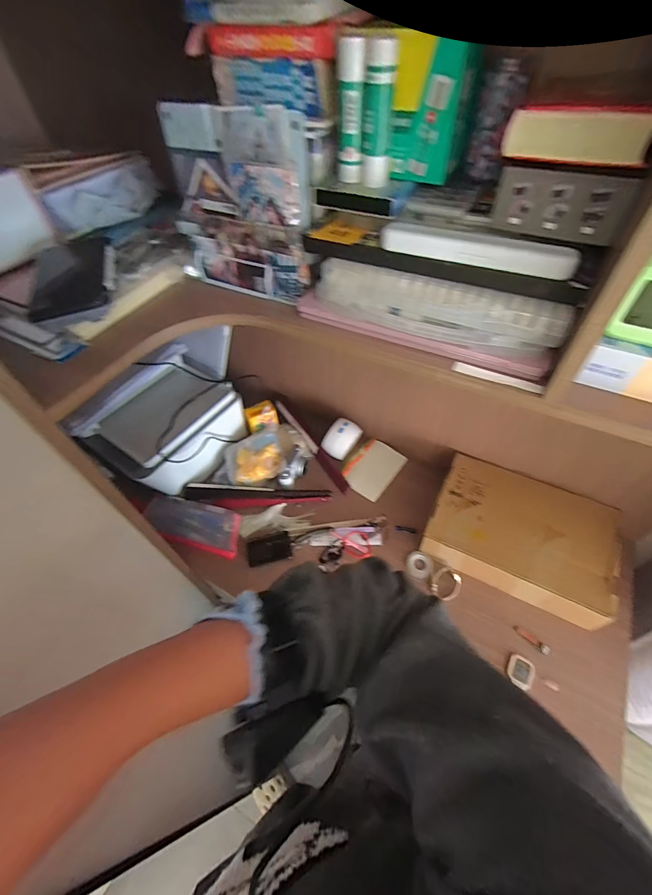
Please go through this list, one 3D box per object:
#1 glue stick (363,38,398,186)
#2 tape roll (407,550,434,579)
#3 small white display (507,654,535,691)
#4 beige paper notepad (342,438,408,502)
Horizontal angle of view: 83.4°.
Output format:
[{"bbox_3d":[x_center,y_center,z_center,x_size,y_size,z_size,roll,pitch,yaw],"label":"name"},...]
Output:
[{"bbox_3d":[0.053,-0.330,0.370,0.021,0.109,0.020,-24,55,-15],"label":"glue stick"},{"bbox_3d":[0.186,0.235,0.728,0.052,0.015,0.054,-1,52,2],"label":"tape roll"},{"bbox_3d":[0.326,0.374,0.612,0.041,0.014,0.043,29,59,23],"label":"small white display"},{"bbox_3d":[0.112,0.047,0.880,0.111,0.014,0.157,31,59,24],"label":"beige paper notepad"}]

